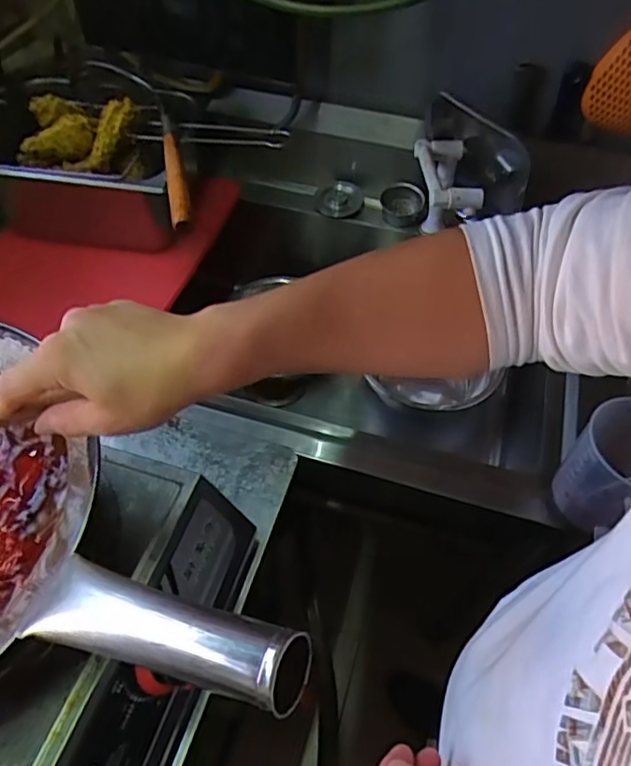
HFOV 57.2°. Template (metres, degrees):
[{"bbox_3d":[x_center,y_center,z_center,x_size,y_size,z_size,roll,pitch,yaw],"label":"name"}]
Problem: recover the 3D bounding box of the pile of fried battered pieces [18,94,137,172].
[{"bbox_3d":[-0.343,-0.380,0.855,0.174,0.076,0.148,0,53,-1],"label":"pile of fried battered pieces"}]

